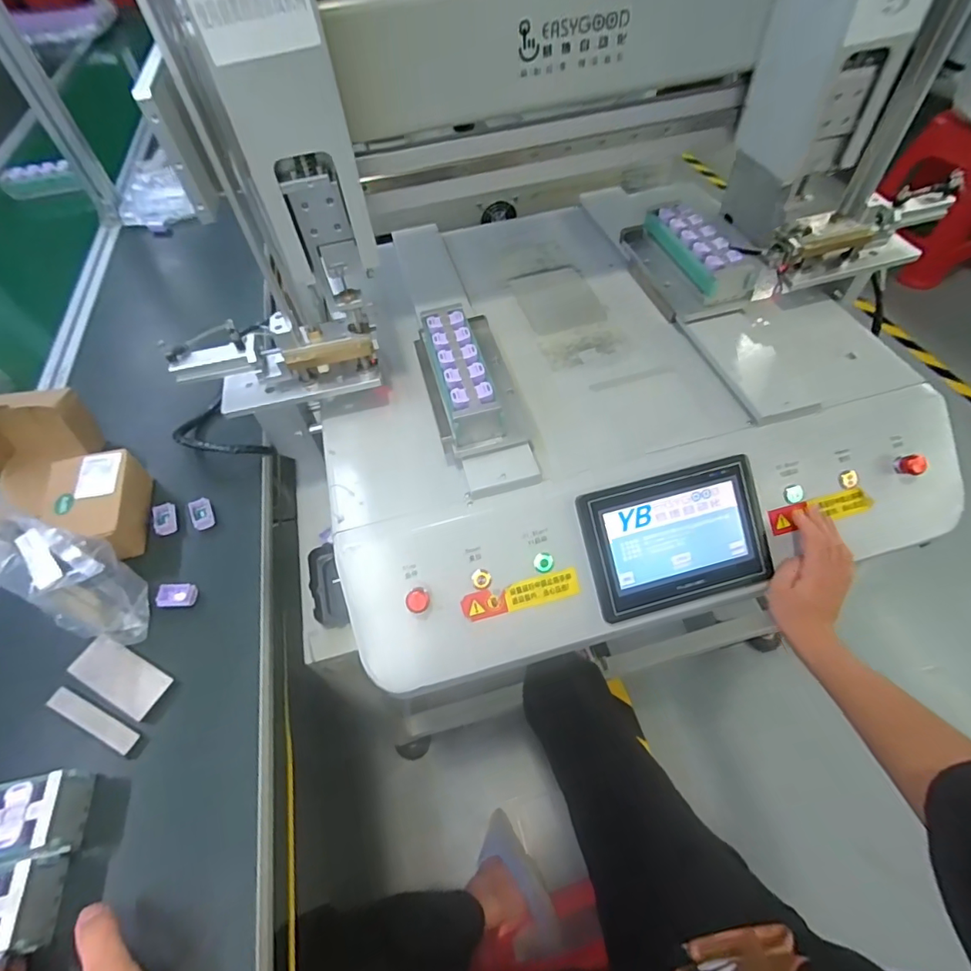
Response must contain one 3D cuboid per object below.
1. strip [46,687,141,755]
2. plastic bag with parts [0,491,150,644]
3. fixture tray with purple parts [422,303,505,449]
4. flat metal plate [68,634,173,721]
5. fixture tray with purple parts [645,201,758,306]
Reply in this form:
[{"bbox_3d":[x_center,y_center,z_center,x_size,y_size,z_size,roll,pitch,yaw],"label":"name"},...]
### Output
[{"bbox_3d":[-0.373,0.223,0.485,0.100,0.004,0.020,23,52,13],"label":"strip"},{"bbox_3d":[-0.411,0.092,0.504,0.109,0.131,0.078,18,58,16],"label":"plastic bag with parts"},{"bbox_3d":[-0.031,-0.131,0.592,0.062,0.047,0.189,-15,55,-7],"label":"fixture tray with purple parts"},{"bbox_3d":[-0.364,0.190,0.510,0.097,0.010,0.044,25,64,14],"label":"flat metal plate"},{"bbox_3d":[0.296,-0.330,0.704,0.073,0.044,0.209,-15,55,-7],"label":"fixture tray with purple parts"}]

